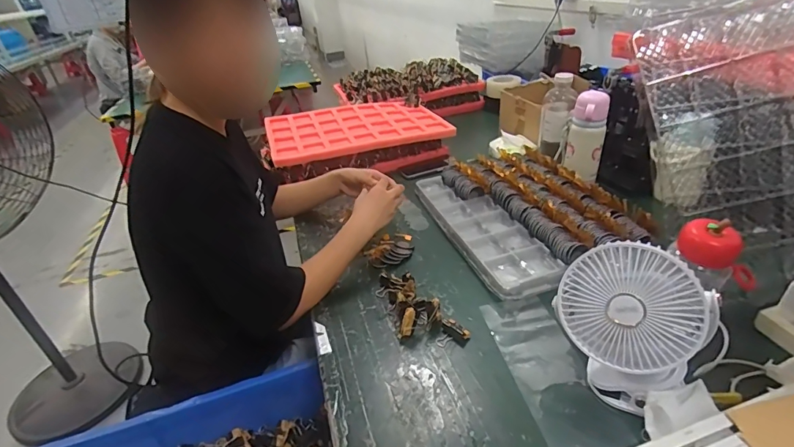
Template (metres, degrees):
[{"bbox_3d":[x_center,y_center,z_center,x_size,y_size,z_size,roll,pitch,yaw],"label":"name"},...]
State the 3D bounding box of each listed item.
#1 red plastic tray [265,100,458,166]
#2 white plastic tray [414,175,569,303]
[{"bbox_3d":[-0.125,-0.291,1.255,0.497,0.044,0.340,-11,32,-8],"label":"red plastic tray"},{"bbox_3d":[0.163,-0.002,0.871,0.132,0.030,0.461,-14,32,-12],"label":"white plastic tray"}]

